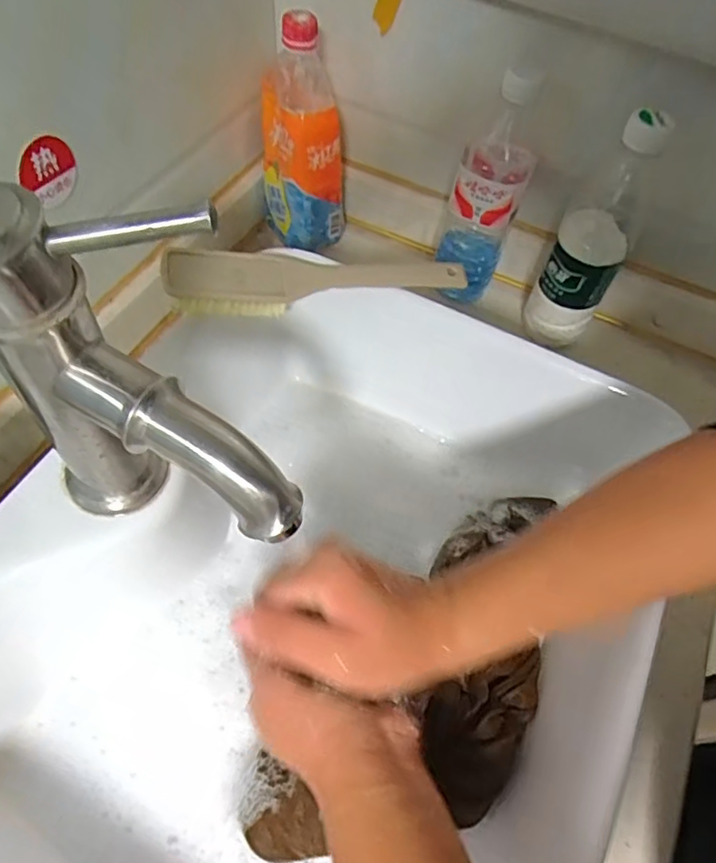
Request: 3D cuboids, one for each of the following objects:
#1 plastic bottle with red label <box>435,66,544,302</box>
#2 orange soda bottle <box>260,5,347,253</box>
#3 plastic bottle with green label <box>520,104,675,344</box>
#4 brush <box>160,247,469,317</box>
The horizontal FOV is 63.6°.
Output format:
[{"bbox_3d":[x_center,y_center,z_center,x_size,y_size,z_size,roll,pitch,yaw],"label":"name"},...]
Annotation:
[{"bbox_3d":[0.124,-0.230,0.551,0.063,0.216,0.076,19,58,7],"label":"plastic bottle with red label"},{"bbox_3d":[-0.053,-0.281,0.570,0.084,0.206,0.079,-2,58,-6],"label":"orange soda bottle"},{"bbox_3d":[0.216,-0.179,0.522,0.062,0.213,0.082,27,60,12],"label":"plastic bottle with green label"},{"bbox_3d":[-0.022,-0.121,0.440,0.237,0.041,0.048,-7,59,-9],"label":"brush"}]

